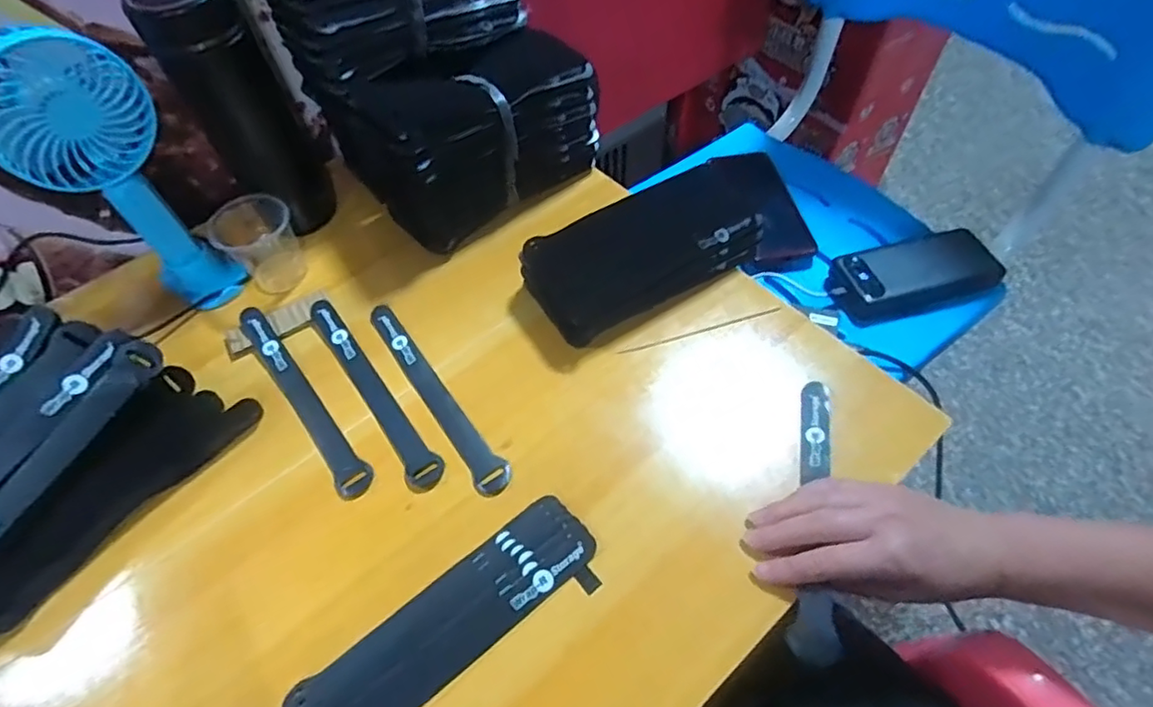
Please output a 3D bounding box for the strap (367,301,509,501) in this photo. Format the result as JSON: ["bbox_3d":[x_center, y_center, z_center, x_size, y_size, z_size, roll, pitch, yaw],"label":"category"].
[{"bbox_3d":[-0.109,0.027,0.456,0.025,0.004,0.198,-32,59,-15],"label":"strap"}]

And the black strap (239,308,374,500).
[{"bbox_3d":[-0.211,0.032,0.451,0.023,0.007,0.194,-36,62,-19],"label":"black strap"}]

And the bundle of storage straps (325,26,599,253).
[{"bbox_3d":[-0.096,-0.211,0.561,0.201,0.116,0.135,-40,64,-22],"label":"bundle of storage straps"}]

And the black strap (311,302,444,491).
[{"bbox_3d":[-0.158,0.023,0.456,0.025,0.004,0.198,-31,61,-17],"label":"black strap"}]

